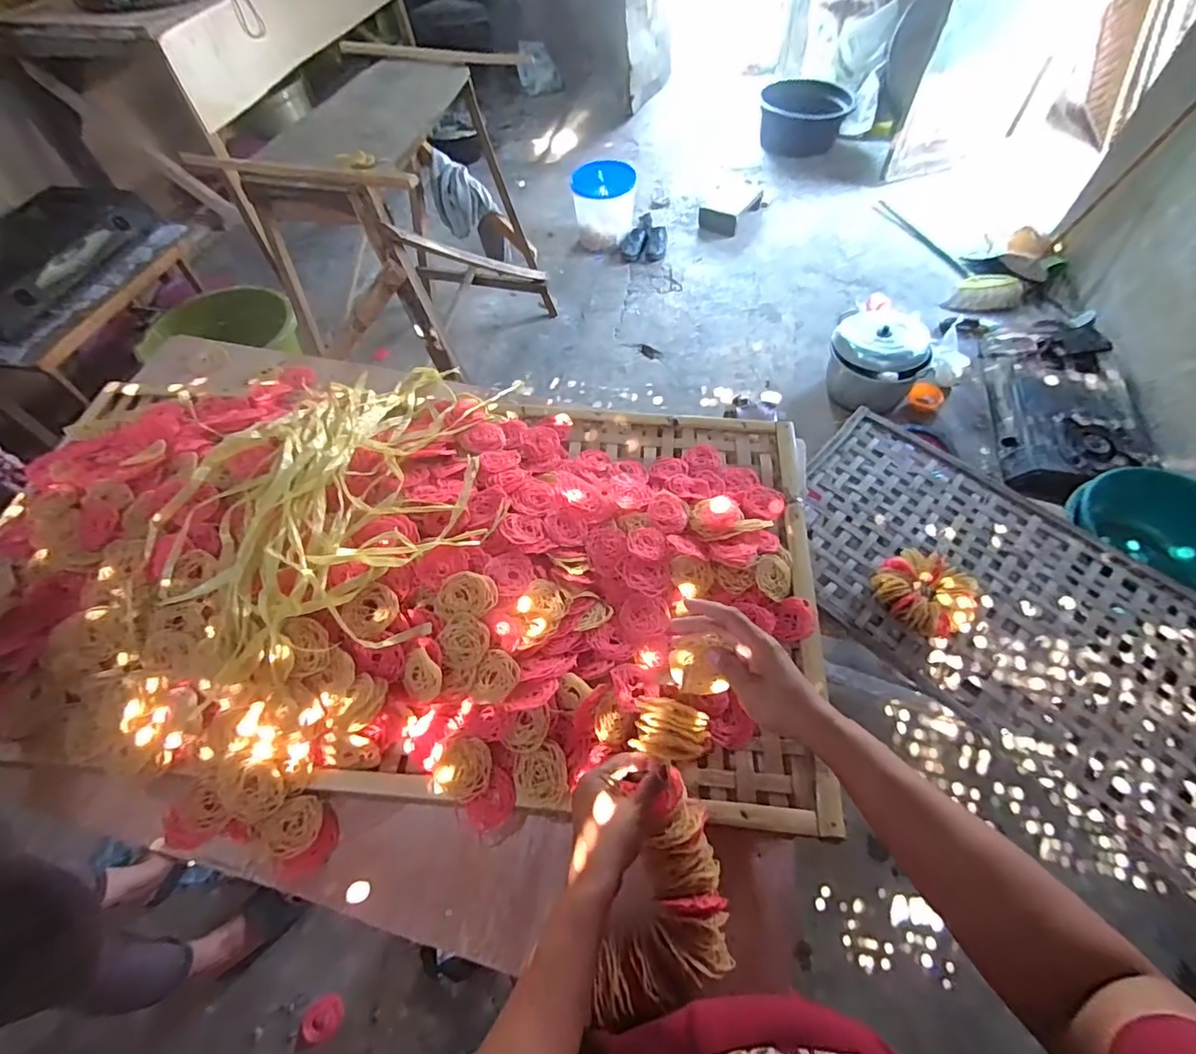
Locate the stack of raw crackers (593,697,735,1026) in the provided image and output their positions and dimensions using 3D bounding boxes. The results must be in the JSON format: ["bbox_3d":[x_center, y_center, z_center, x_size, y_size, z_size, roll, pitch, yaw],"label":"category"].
[{"bbox_3d":[0.060,0.298,0.523,0.126,0.084,0.269,-1,87,2],"label":"stack of raw crackers"}]

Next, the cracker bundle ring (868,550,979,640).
[{"bbox_3d":[0.702,0.129,1.148,0.204,0.079,0.199,-1,56,2],"label":"cracker bundle ring"}]

